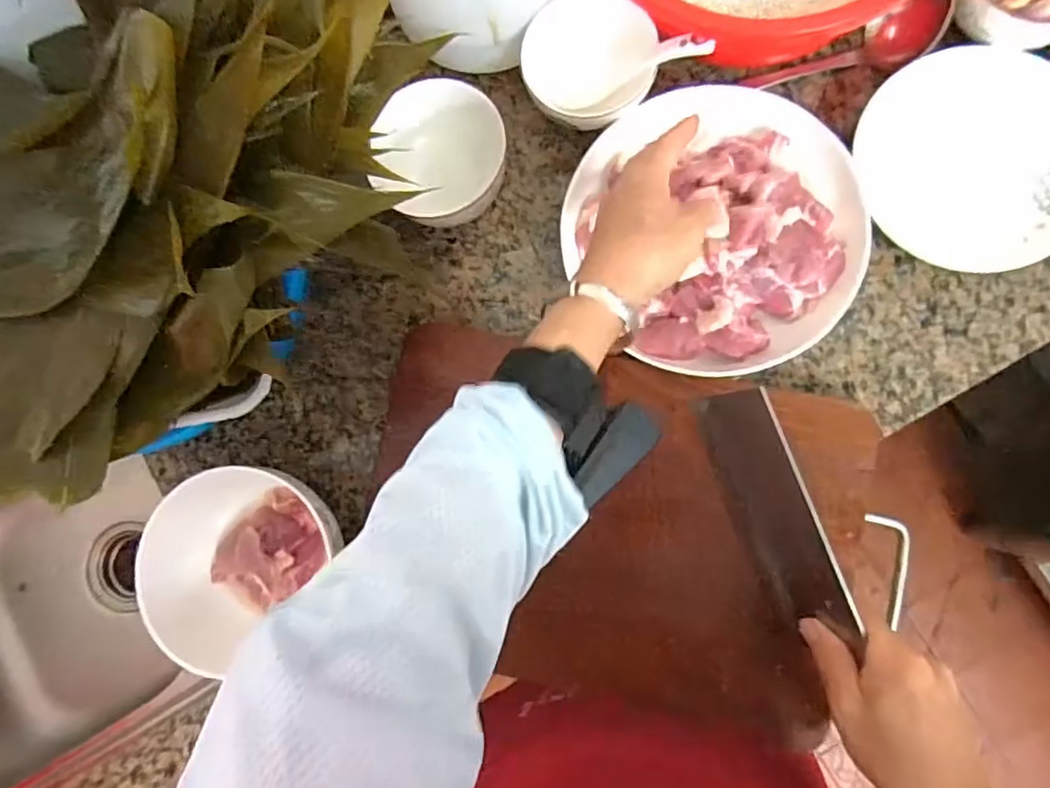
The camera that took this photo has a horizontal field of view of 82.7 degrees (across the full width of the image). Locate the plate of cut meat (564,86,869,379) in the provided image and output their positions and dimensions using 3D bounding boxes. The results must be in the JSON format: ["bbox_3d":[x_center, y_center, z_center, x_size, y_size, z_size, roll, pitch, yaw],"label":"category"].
[{"bbox_3d":[0.145,-0.129,0.460,0.206,0.040,0.220,-1,84,7],"label":"plate of cut meat"}]

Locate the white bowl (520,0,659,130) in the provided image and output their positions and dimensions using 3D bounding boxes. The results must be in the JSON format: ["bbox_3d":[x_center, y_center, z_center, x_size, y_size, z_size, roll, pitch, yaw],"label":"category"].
[{"bbox_3d":[0.052,-0.261,0.480,0.103,0.056,0.095,-3,84,7],"label":"white bowl"}]

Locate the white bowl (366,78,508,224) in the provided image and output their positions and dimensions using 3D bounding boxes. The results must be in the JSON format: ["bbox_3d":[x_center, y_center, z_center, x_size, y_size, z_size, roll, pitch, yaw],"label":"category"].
[{"bbox_3d":[-0.070,-0.195,0.494,0.106,0.053,0.120,-40,81,2],"label":"white bowl"}]

